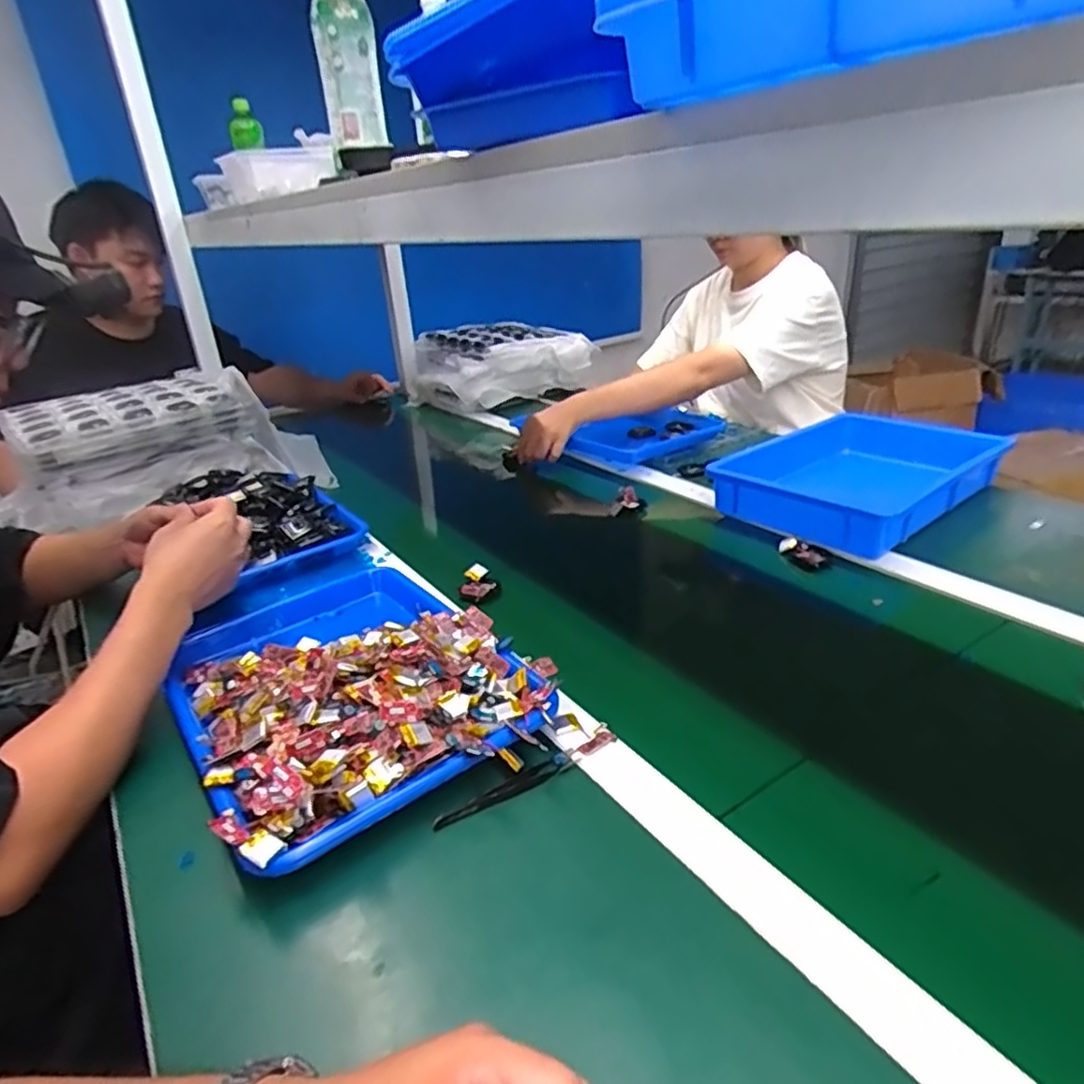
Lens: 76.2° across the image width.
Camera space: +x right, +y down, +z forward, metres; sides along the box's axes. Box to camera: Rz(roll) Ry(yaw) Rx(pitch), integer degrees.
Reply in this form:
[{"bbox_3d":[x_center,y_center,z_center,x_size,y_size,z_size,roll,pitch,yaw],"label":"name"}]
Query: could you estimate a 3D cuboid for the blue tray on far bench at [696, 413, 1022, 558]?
[{"bbox_3d":[0.425,-0.086,0.914,0.374,0.083,0.245,-22,35,-34],"label":"blue tray on far bench"}]

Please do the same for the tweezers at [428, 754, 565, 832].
[{"bbox_3d":[-0.027,0.177,0.496,0.106,0.007,0.012,-18,28,-25],"label":"tweezers"}]

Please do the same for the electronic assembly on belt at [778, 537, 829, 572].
[{"bbox_3d":[0.302,0.014,0.790,0.032,0.019,0.060,-19,29,-27],"label":"electronic assembly on belt"}]

